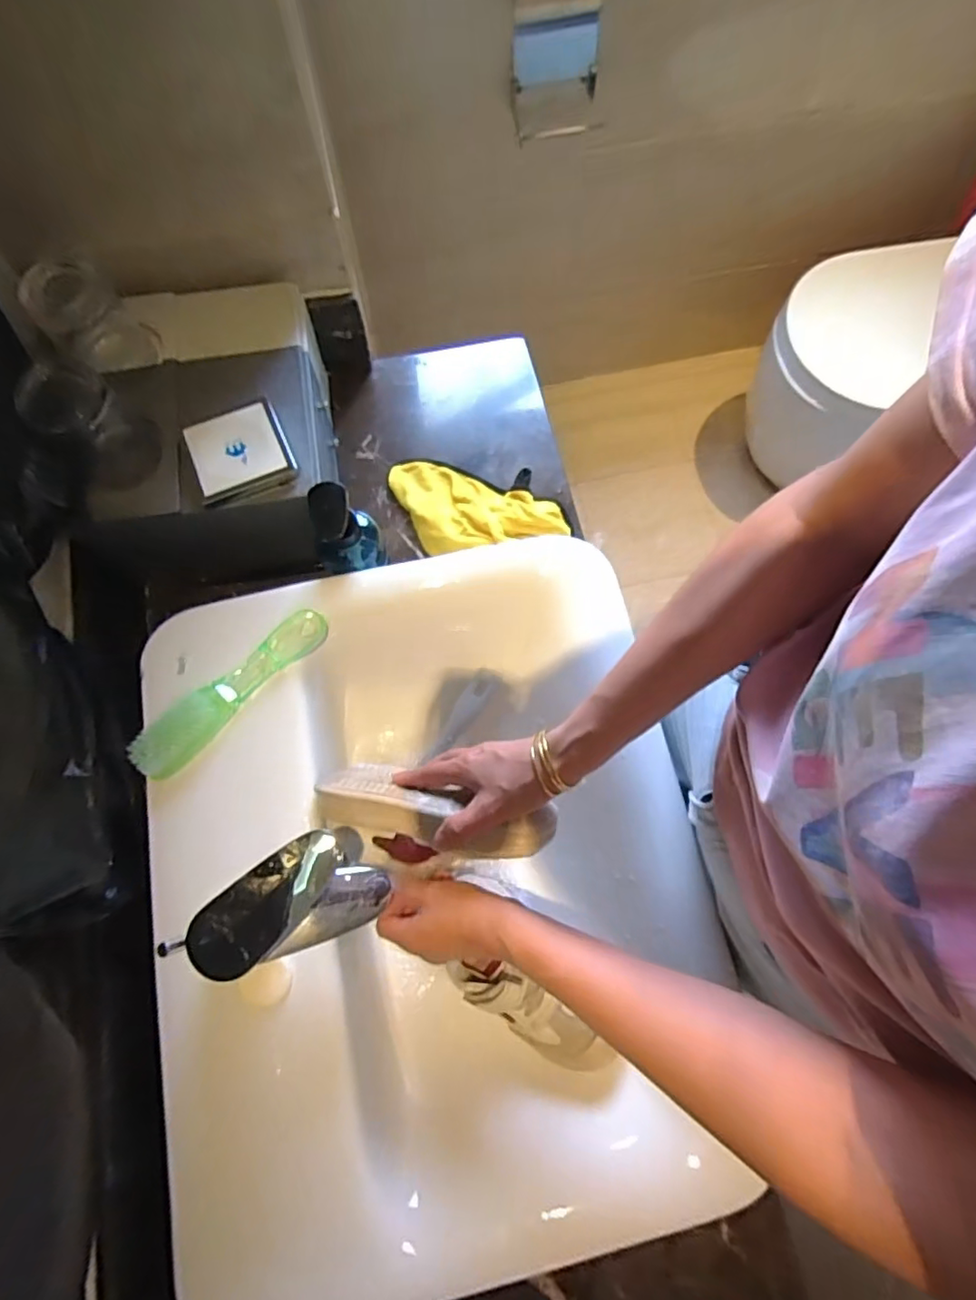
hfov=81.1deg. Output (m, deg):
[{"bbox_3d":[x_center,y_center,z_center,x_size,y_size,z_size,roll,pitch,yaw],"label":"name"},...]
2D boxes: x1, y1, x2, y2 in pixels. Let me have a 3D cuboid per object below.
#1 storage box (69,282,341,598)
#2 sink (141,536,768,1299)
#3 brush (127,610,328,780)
[{"bbox_3d":[-0.284,-0.224,0.609,0.237,0.145,0.254,-7,75,-2],"label":"storage box"},{"bbox_3d":[-0.060,0.198,0.511,0.428,0.122,0.546,-10,75,-3],"label":"sink"},{"bbox_3d":[-0.219,0.034,0.495,0.041,0.040,0.190,43,78,10],"label":"brush"}]

